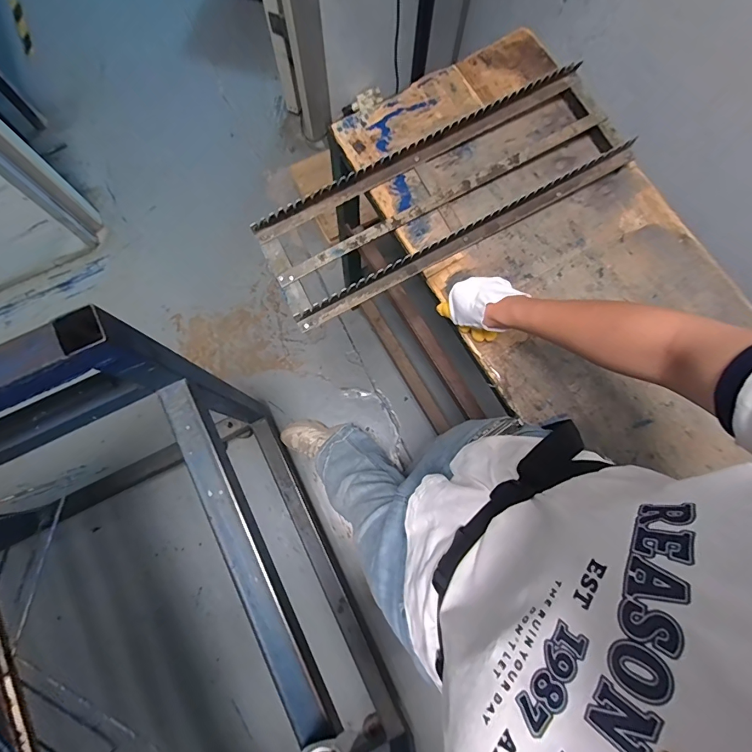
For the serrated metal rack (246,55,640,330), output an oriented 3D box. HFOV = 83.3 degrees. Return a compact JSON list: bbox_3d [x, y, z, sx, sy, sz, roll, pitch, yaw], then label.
[{"bbox_3d":[0.106,-0.279,0.641,0.570,0.035,0.185,-27,81,-6],"label":"serrated metal rack"}]

